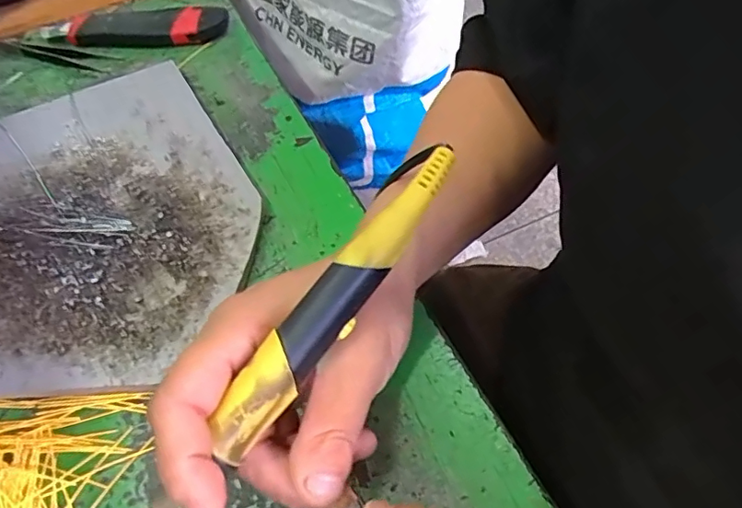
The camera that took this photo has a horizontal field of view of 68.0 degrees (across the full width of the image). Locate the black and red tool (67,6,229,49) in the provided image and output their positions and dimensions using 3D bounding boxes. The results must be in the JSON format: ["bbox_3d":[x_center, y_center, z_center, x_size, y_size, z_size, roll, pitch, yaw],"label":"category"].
[{"bbox_3d":[-0.198,-0.202,0.483,0.140,0.020,0.036,-2,52,1],"label":"black and red tool"}]

